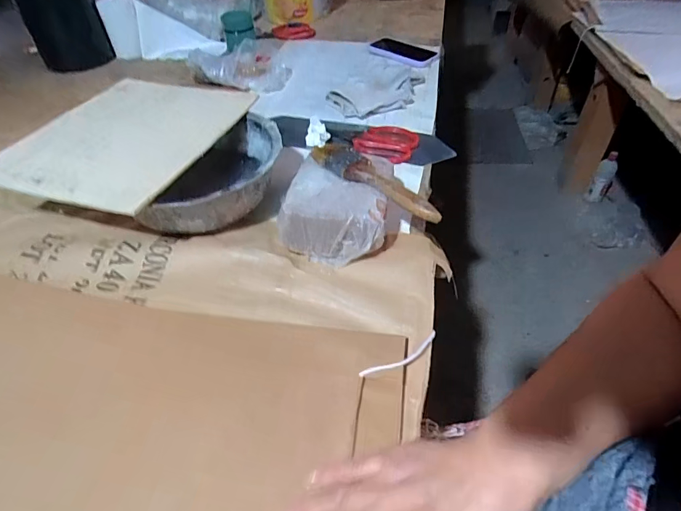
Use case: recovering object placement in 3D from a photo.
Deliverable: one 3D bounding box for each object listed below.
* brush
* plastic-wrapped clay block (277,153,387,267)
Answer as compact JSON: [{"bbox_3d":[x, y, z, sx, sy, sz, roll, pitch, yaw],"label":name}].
[{"bbox_3d":[0.041,-0.088,0.450,0.171,0.023,0.038,33,56,29],"label":"brush"},{"bbox_3d":[-0.003,-0.048,0.463,0.117,0.060,0.109,12,48,13],"label":"plastic-wrapped clay block"}]

